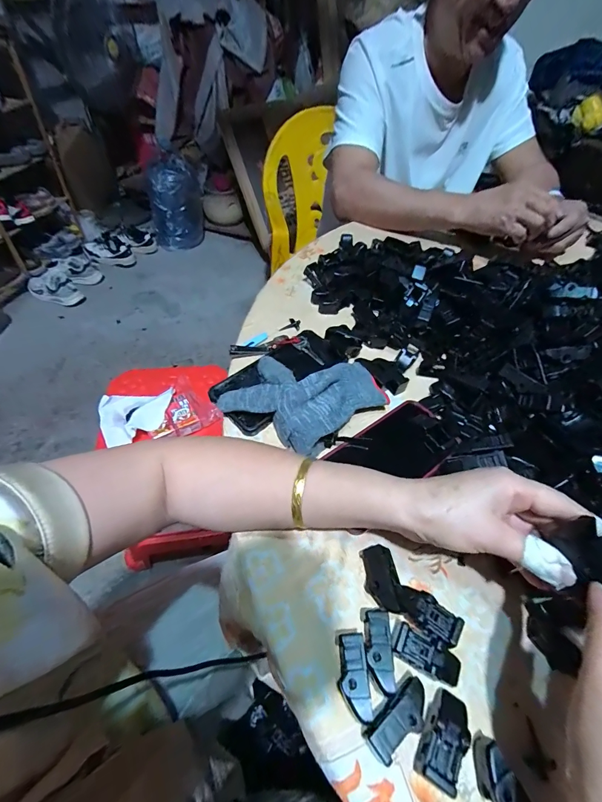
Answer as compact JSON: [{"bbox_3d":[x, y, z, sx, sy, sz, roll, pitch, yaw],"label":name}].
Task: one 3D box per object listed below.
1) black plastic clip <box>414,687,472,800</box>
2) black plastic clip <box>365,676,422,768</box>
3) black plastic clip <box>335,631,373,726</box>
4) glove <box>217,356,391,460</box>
[{"bbox_3d":[0.093,0.218,0.227,0.024,0.019,0.049,27,54,16],"label":"black plastic clip"},{"bbox_3d":[0.063,0.208,0.229,0.047,0.024,0.019,-30,59,-25],"label":"black plastic clip"},{"bbox_3d":[0.035,0.191,0.243,0.020,0.021,0.047,-1,51,-5],"label":"black plastic clip"},{"bbox_3d":[0.008,-0.014,0.379,0.134,0.031,0.138,31,56,19],"label":"glove"}]

